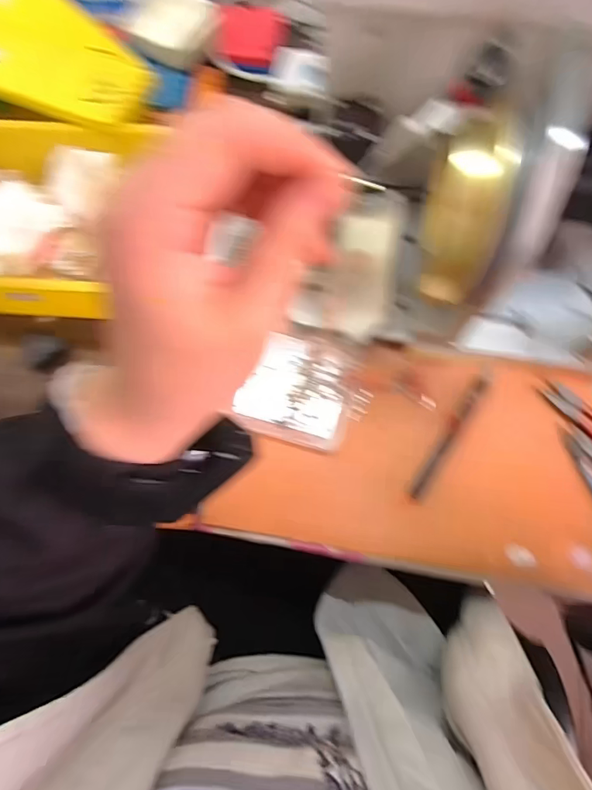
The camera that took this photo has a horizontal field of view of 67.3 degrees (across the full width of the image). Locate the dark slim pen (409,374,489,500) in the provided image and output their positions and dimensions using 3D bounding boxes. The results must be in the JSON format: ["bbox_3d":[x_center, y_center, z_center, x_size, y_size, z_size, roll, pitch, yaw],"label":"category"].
[{"bbox_3d":[0.132,0.032,0.380,0.014,0.006,0.127,33,77,12],"label":"dark slim pen"}]

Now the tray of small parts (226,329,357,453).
[{"bbox_3d":[0.003,-0.004,0.395,0.091,0.012,0.091,14,74,7],"label":"tray of small parts"}]

